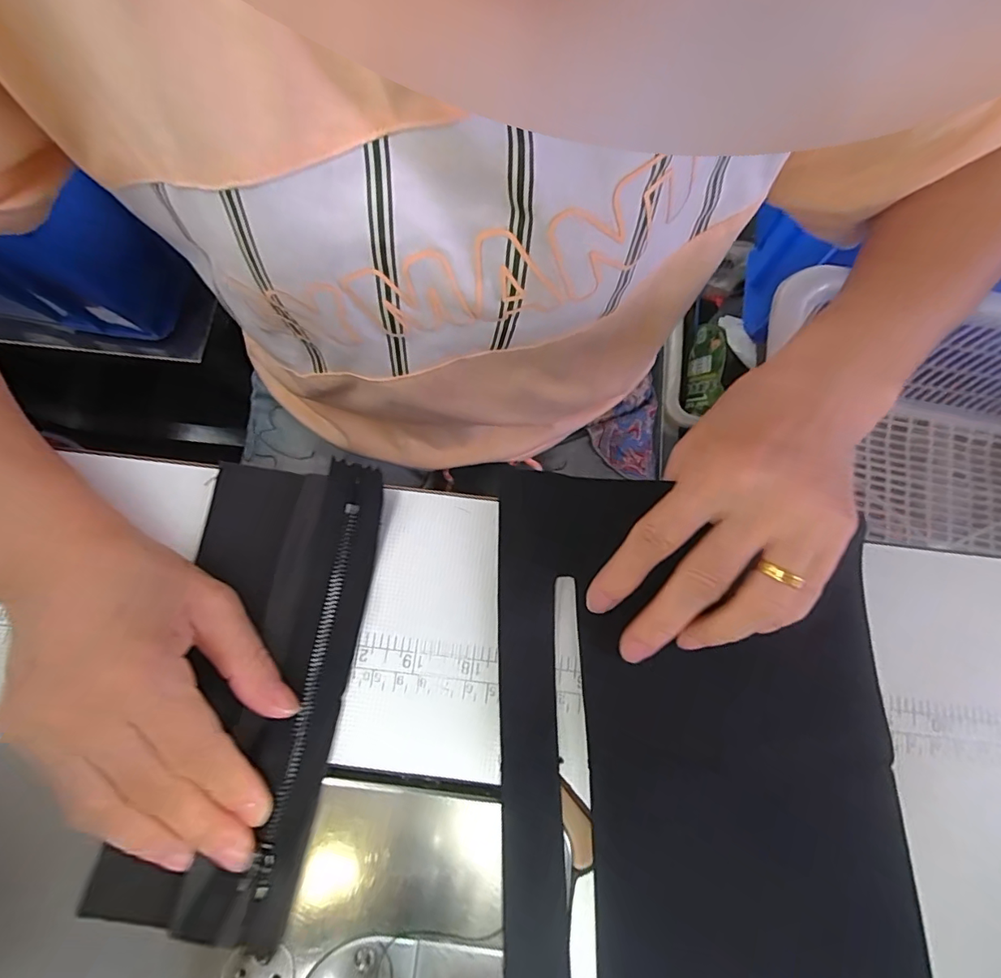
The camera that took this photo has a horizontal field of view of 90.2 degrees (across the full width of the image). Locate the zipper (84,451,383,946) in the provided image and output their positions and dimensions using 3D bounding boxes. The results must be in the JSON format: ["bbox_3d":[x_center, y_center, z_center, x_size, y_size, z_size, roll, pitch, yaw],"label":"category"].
[{"bbox_3d":[-0.104,0.078,0.208,0.074,0.015,0.184,10,79,2],"label":"zipper"}]

